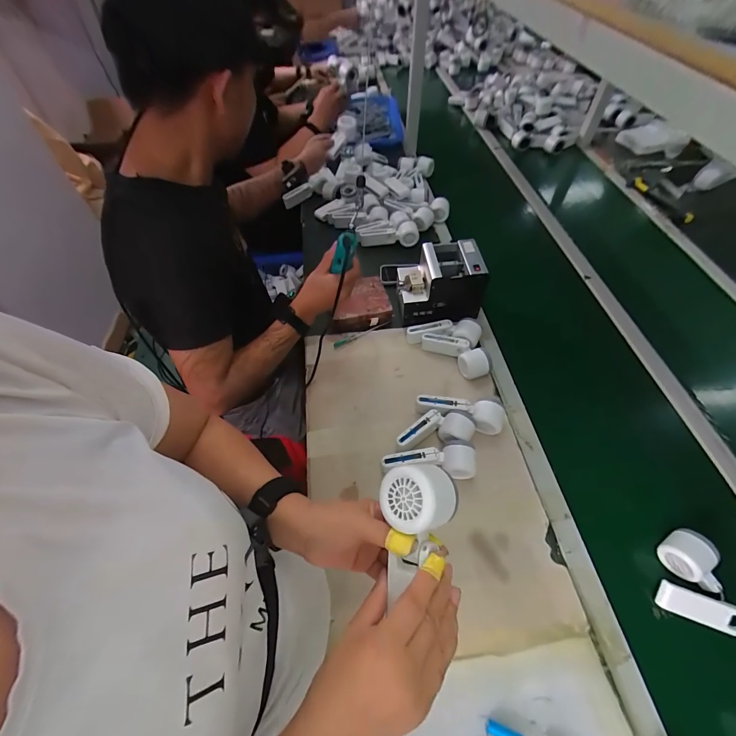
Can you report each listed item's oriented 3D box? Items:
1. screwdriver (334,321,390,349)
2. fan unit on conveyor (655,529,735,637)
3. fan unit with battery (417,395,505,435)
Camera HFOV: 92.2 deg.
[{"bbox_3d":[-0.015,-0.083,0.858,0.148,0.010,0.018,-24,58,-17],"label":"screwdriver"},{"bbox_3d":[0.501,0.315,0.535,0.099,0.048,0.116,19,56,12],"label":"fan unit on conveyor"},{"bbox_3d":[0.184,0.094,0.707,0.166,0.053,0.071,4,54,2],"label":"fan unit with battery"}]

